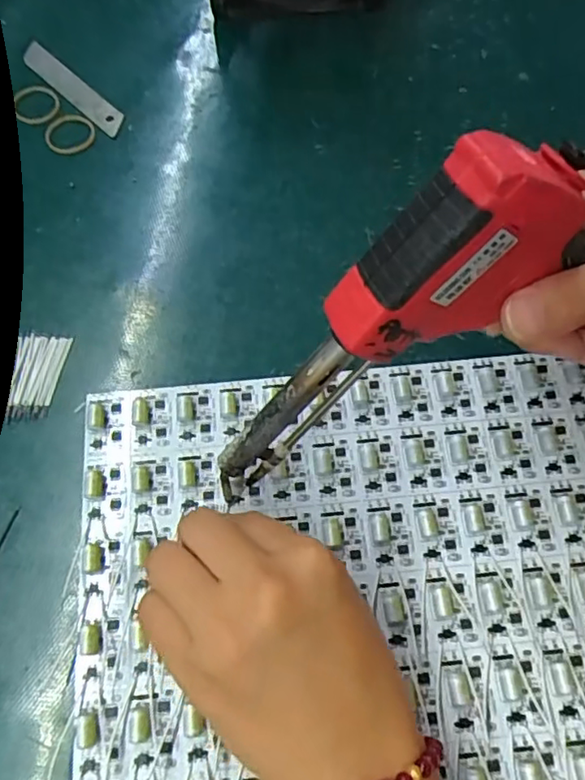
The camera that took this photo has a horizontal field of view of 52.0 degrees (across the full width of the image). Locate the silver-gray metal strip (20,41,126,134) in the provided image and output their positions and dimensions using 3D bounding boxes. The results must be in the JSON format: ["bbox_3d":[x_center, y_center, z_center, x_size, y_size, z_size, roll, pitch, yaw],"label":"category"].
[{"bbox_3d":[-0.146,-0.201,0.395,0.020,0.004,0.096,-42,73,-16],"label":"silver-gray metal strip"}]

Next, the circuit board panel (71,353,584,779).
[{"bbox_3d":[0.048,0.100,0.270,0.287,0.010,0.241,-6,67,-3],"label":"circuit board panel"}]

